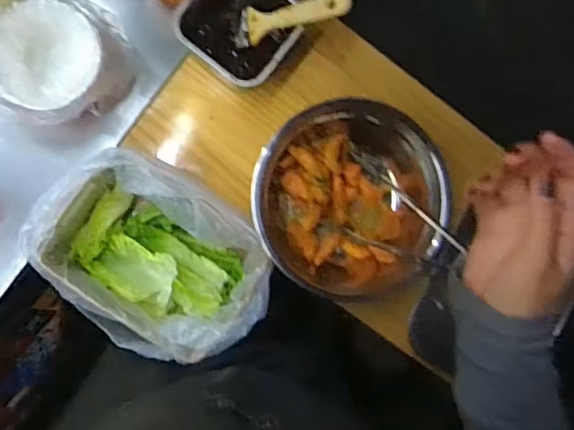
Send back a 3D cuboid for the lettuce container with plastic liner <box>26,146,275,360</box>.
[{"bbox_3d":[-0.155,0.054,0.675,0.259,0.094,0.196,45,83,-3],"label":"lettuce container with plastic liner"}]

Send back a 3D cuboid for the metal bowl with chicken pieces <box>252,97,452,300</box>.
[{"bbox_3d":[0.071,-0.014,0.688,0.221,0.102,0.226,0,87,-7],"label":"metal bowl with chicken pieces"}]

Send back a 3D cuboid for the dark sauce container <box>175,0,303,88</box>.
[{"bbox_3d":[-0.055,-0.210,0.655,0.117,0.095,0.117,36,84,-4],"label":"dark sauce container"}]

